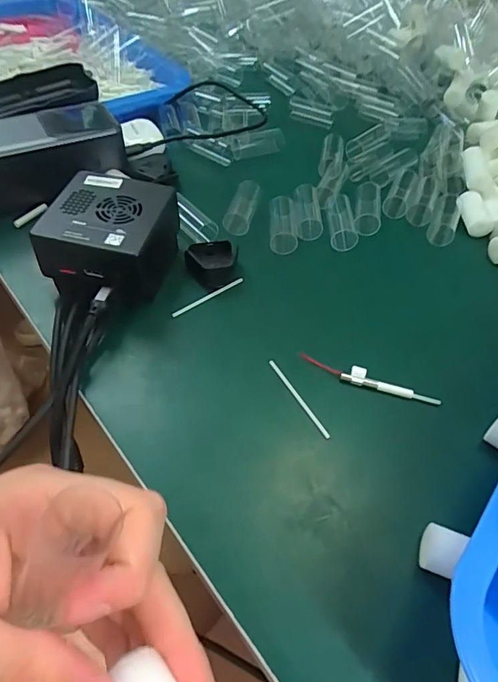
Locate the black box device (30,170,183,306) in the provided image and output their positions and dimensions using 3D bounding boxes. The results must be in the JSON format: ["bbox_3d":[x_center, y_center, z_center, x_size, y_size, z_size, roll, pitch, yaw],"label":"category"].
[{"bbox_3d":[-0.094,-0.068,0.307,0.075,0.051,0.082,13,52,5],"label":"black box device"}]

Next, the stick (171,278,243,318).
[{"bbox_3d":[-0.028,-0.031,0.316,0.060,0.004,0.004,-31,61,-25],"label":"stick"}]

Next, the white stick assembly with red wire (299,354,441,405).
[{"bbox_3d":[0.074,0.025,0.277,0.087,0.010,0.009,20,53,10],"label":"white stick assembly with red wire"}]

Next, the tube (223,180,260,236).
[{"bbox_3d":[-0.006,-0.113,0.368,0.020,0.016,0.052,10,52,3],"label":"tube"}]

